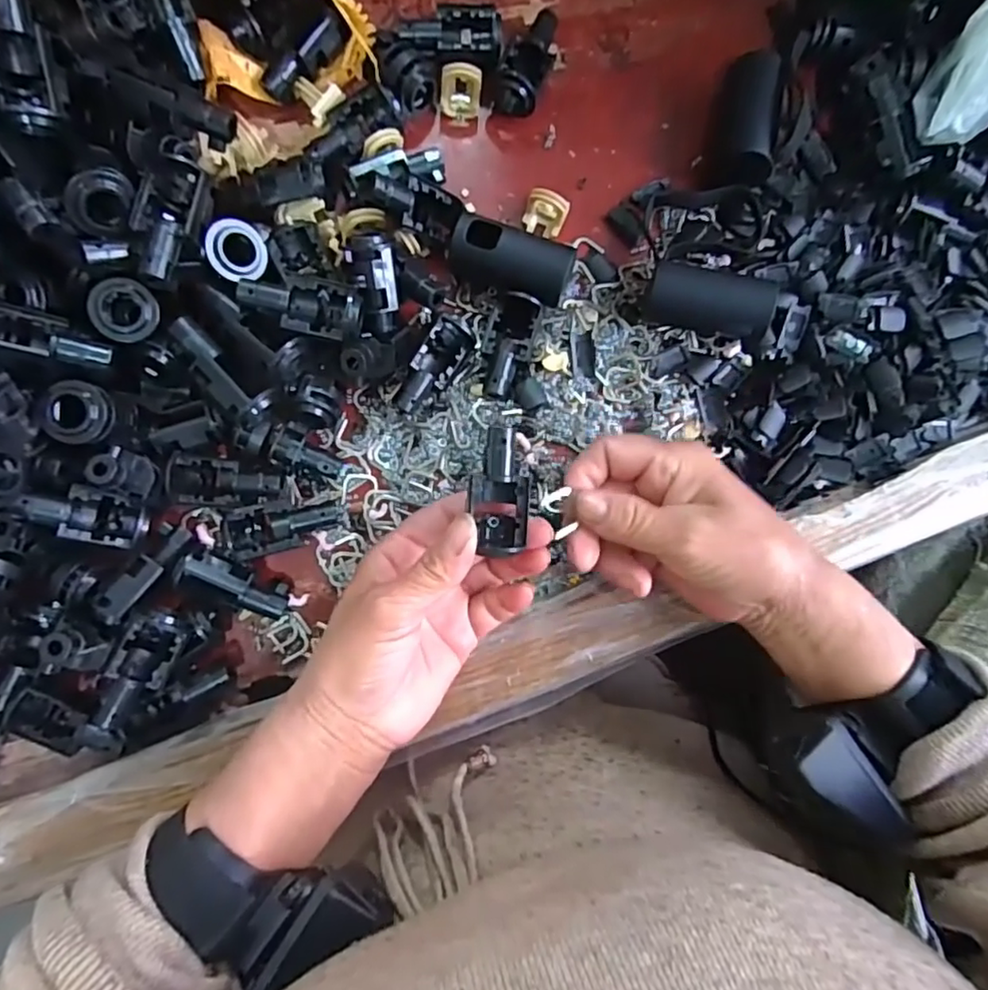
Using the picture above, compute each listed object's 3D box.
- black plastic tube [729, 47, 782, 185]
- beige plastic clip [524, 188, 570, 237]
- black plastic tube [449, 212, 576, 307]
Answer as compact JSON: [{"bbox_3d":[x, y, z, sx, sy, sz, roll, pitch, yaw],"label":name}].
[{"bbox_3d":[0.138,-0.202,0.330,0.022,0.030,0.065,6,88,-5],"label":"black plastic tube"},{"bbox_3d":[0.028,-0.151,0.328,0.022,0.019,0.015,17,84,-3],"label":"beige plastic clip"},{"bbox_3d":[0.008,-0.117,0.315,0.061,0.034,0.029,17,88,-4],"label":"black plastic tube"}]

